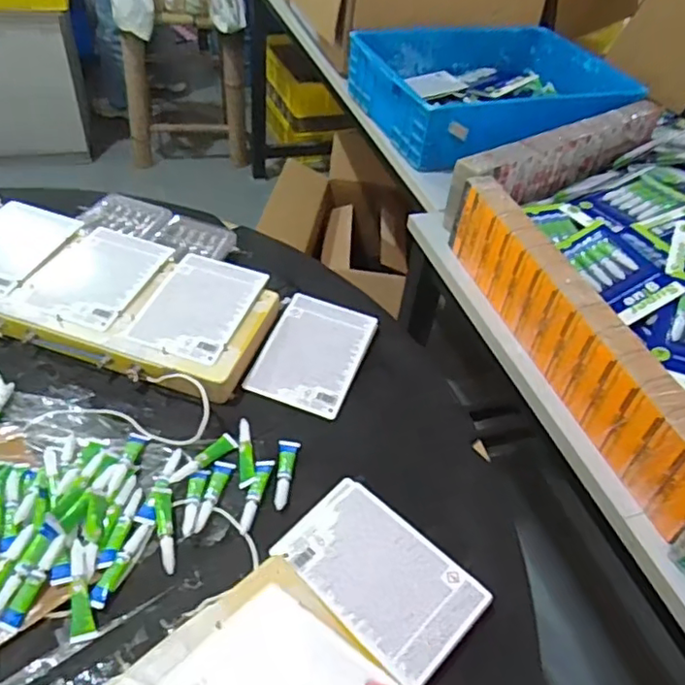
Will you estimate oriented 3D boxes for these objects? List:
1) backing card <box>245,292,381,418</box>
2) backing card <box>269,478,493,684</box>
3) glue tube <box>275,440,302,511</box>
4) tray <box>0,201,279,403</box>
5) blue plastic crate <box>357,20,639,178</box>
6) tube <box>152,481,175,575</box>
[{"bbox_3d":[-0.035,0.011,0.752,0.118,0.004,0.170,19,51,9],"label":"backing card"},{"bbox_3d":[0.033,0.212,0.560,0.179,0.008,0.113,35,52,29],"label":"backing card"},{"bbox_3d":[-0.060,0.135,0.631,0.023,0.011,0.084,7,44,-1],"label":"glue tube"},{"bbox_3d":[-0.300,-0.062,0.760,0.415,0.040,0.202,17,45,10],"label":"tray"},{"bbox_3d":[0.303,-0.522,1.248,0.500,0.114,0.467,-15,49,-22],"label":"blue plastic crate"},{"bbox_3d":[-0.168,0.175,0.574,0.017,0.013,0.086,-8,46,-15],"label":"tube"}]

